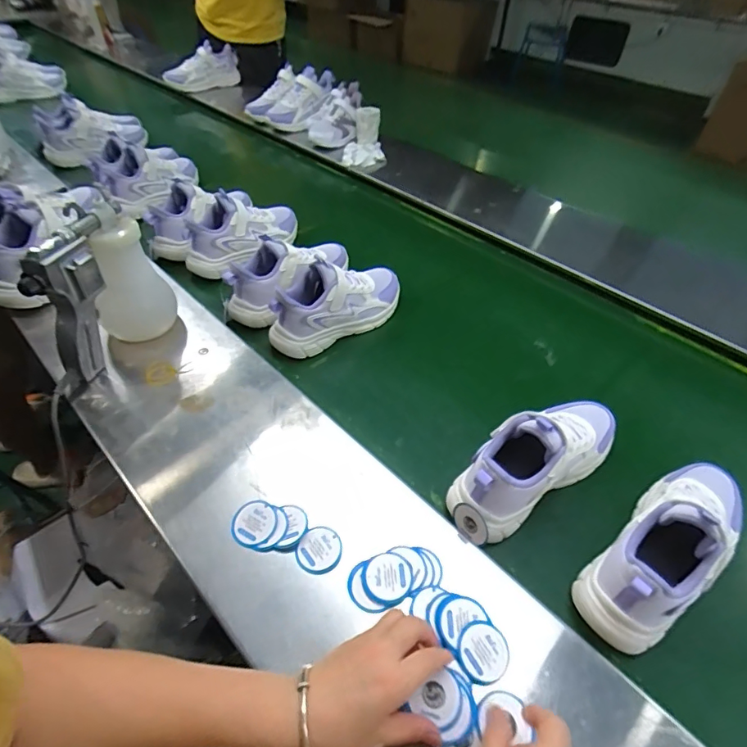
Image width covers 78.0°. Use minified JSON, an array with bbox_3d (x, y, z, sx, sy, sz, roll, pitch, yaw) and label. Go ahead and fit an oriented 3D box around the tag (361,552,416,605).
[{"bbox_3d":[0.015,0.206,0.464,0.051,0.004,0.048,-2,45,2],"label":"tag"}]

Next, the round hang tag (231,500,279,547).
[{"bbox_3d":[-0.129,0.162,0.500,0.048,0.004,0.049,0,51,1],"label":"round hang tag"}]

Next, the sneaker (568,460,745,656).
[{"bbox_3d":[0.317,0.168,0.473,0.247,0.120,0.090,-28,53,-24],"label":"sneaker"}]

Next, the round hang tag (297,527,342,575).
[{"bbox_3d":[-0.057,0.185,0.484,0.047,0.004,0.047,-2,45,2],"label":"round hang tag"}]

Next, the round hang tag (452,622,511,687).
[{"bbox_3d":[0.099,0.254,0.421,0.050,0.004,0.048,7,53,-9],"label":"round hang tag"}]

